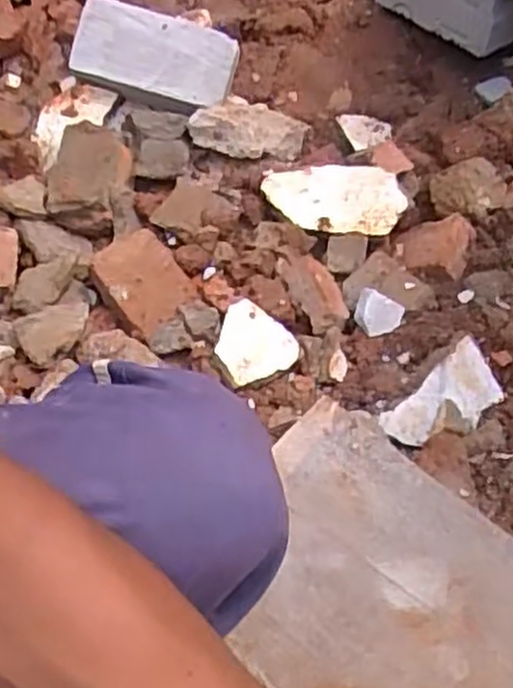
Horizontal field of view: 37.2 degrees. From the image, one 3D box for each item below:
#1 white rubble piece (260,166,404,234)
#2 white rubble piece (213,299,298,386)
[{"bbox_3d":[0.091,-0.173,0.906,0.160,0.028,0.095,1,61,-1],"label":"white rubble piece"},{"bbox_3d":[-0.006,-0.003,0.791,0.074,0.020,0.084,-29,66,-16],"label":"white rubble piece"}]

